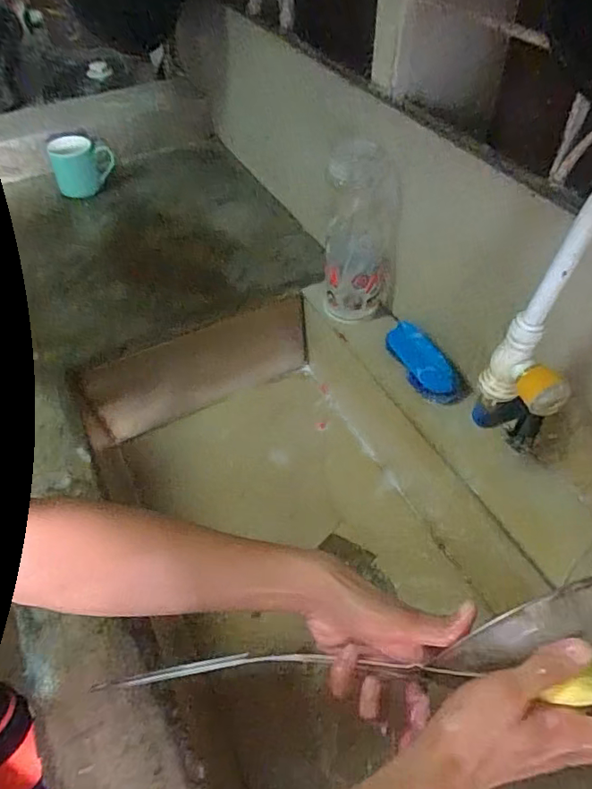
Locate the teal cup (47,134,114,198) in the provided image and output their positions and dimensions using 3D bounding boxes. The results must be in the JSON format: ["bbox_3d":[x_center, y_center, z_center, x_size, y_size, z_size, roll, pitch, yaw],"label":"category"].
[{"bbox_3d":[-0.416,-0.448,1.049,0.115,0.097,0.074,-21,52,-15],"label":"teal cup"}]

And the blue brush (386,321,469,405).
[{"bbox_3d":[0.174,-0.044,0.728,0.055,0.029,0.138,-44,62,19],"label":"blue brush"}]

